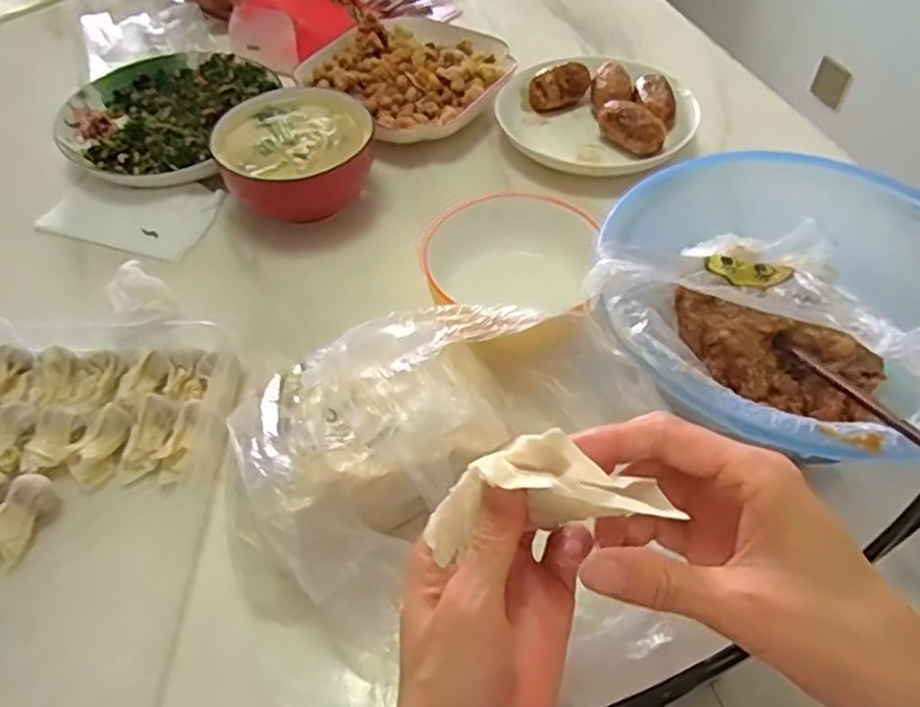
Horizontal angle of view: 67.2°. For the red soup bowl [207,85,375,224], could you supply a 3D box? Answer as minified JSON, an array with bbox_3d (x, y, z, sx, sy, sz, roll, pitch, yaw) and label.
[{"bbox_3d":[-0.135,-0.159,0.577,0.126,0.066,0.120,0,51,1],"label":"red soup bowl"}]

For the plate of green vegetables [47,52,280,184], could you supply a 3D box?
[{"bbox_3d":[-0.278,-0.225,0.651,0.173,0.028,0.205,6,51,6],"label":"plate of green vegetables"}]

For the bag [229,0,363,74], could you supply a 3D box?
[{"bbox_3d":[-0.179,-0.374,0.740,0.112,0.078,0.141,2,51,3],"label":"bag"}]

